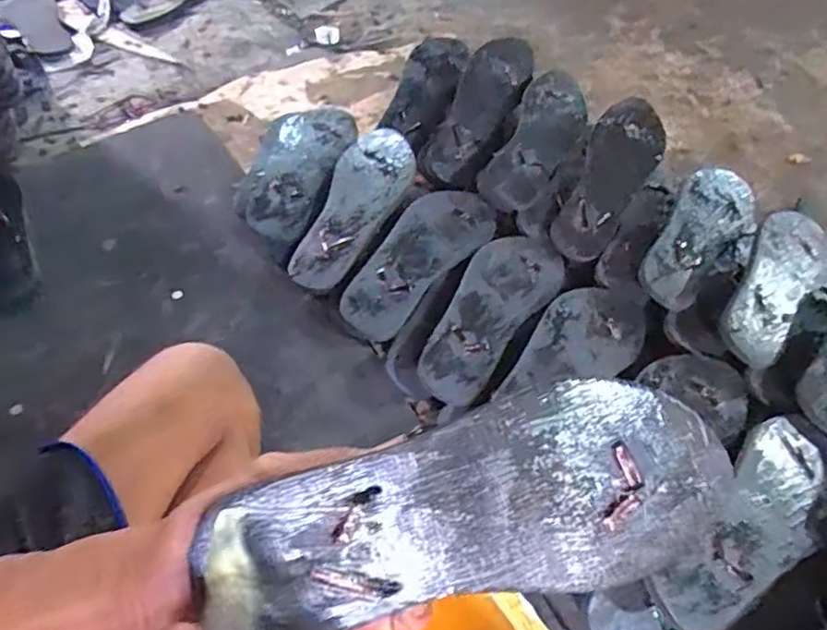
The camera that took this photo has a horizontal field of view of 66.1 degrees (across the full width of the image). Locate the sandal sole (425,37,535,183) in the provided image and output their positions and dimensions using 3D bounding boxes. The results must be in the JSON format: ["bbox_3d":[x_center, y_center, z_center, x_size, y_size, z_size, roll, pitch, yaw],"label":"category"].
[{"bbox_3d":[0.088,-0.291,0.896,0.082,0.027,0.221,29,84,20],"label":"sandal sole"}]

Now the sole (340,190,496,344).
[{"bbox_3d":[0.008,-0.071,0.761,0.097,0.032,0.260,31,58,21],"label":"sole"}]

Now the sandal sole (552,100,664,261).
[{"bbox_3d":[0.242,-0.165,0.792,0.083,0.020,0.225,25,79,18],"label":"sandal sole"}]

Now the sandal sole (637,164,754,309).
[{"bbox_3d":[0.336,-0.101,0.748,0.088,0.022,0.238,43,62,1],"label":"sandal sole"}]

